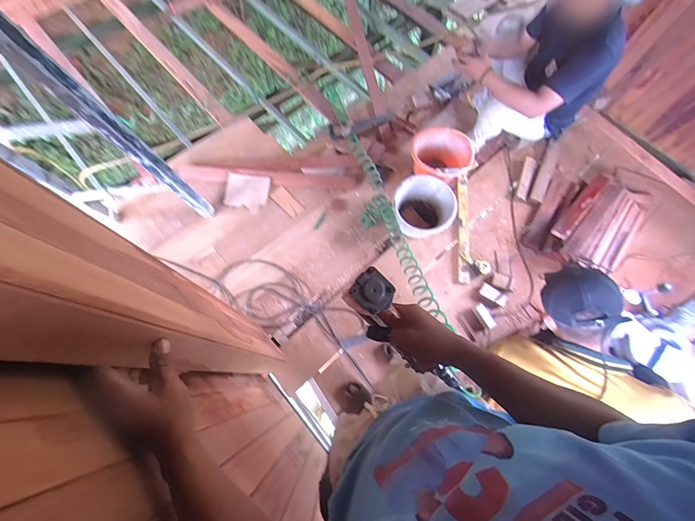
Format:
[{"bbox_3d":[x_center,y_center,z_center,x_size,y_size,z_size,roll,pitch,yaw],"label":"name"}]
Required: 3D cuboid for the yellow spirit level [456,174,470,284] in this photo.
[{"bbox_3d":[0.573,-0.167,1.580,0.069,0.026,0.561,8,74,1],"label":"yellow spirit level"}]

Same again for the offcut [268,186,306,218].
[{"bbox_3d":[-0.313,-0.305,1.641,0.081,0.011,0.193,-43,79,-12],"label":"offcut"}]

